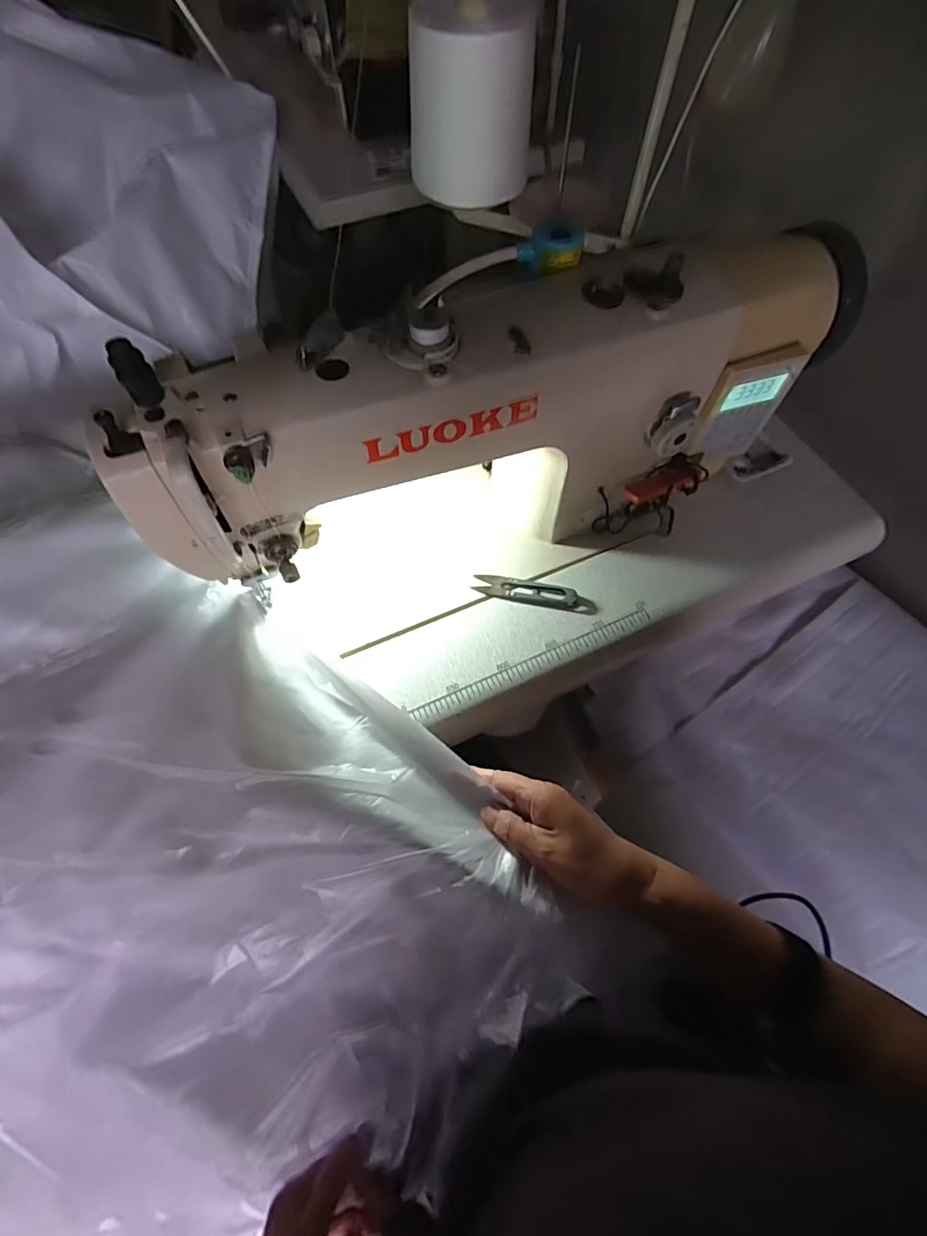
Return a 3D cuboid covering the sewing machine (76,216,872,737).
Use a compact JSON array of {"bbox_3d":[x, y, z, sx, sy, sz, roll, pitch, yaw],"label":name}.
[{"bbox_3d":[0.087,-0.113,0.418,0.608,0.222,0.200,-23,65,-12],"label":"sewing machine"}]

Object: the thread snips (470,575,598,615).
[{"bbox_3d":[0.071,-0.025,0.498,0.118,0.010,0.023,12,63,5],"label":"thread snips"}]

